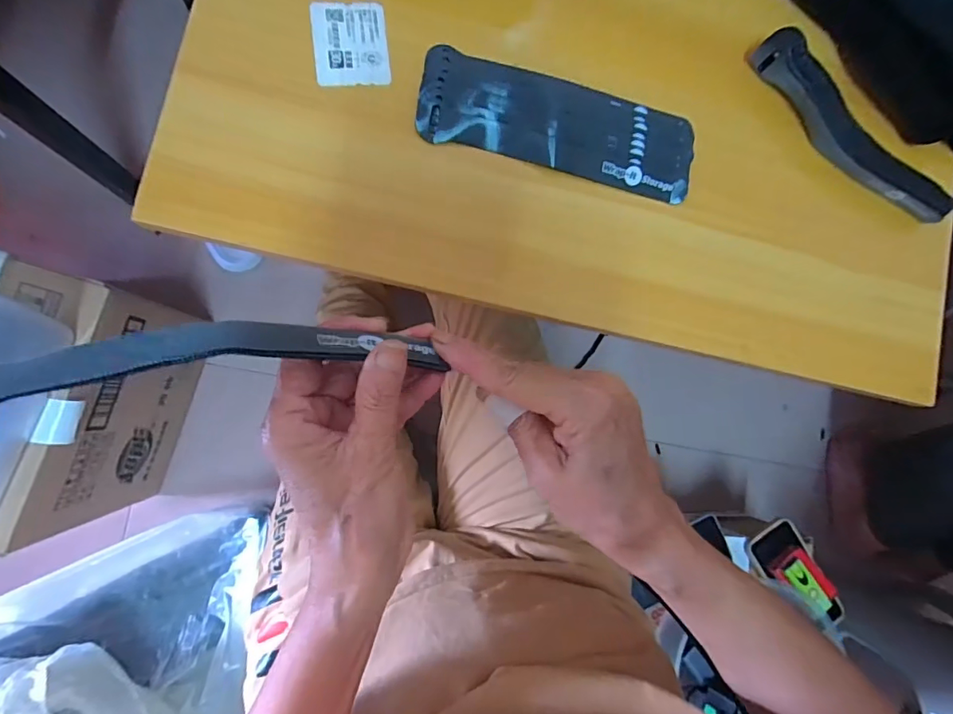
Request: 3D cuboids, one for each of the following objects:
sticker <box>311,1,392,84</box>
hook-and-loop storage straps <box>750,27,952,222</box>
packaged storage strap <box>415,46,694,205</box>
[{"bbox_3d":[-0.086,-0.214,0.326,0.049,0.004,0.057,-6,88,-9],"label":"sticker"},{"bbox_3d":[0.285,-0.167,0.362,0.191,0.028,0.034,39,82,-4],"label":"hook-and-loop storage straps"},{"bbox_3d":[0.059,-0.164,0.342,0.197,0.016,0.067,13,85,-7],"label":"packaged storage strap"}]

